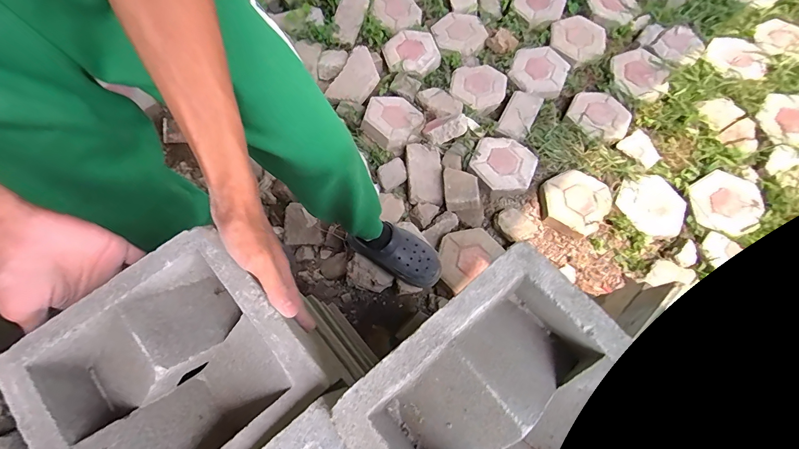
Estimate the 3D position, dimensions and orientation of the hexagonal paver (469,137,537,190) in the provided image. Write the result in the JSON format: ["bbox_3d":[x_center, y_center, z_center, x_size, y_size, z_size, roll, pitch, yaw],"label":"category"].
[{"bbox_3d":[0.330,-0.195,1.160,0.189,0.039,0.190,22,70,8],"label":"hexagonal paver"}]

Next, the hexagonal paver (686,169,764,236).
[{"bbox_3d":[0.995,-0.068,1.108,0.202,0.029,0.202,-15,69,-6],"label":"hexagonal paver"}]

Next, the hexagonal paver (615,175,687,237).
[{"bbox_3d":[0.774,-0.058,1.113,0.205,0.043,0.201,-15,69,-6],"label":"hexagonal paver"}]

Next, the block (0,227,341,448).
[{"bbox_3d":[-0.195,0.135,0.329,0.198,0.083,0.189,-41,74,-13],"label":"block"}]

